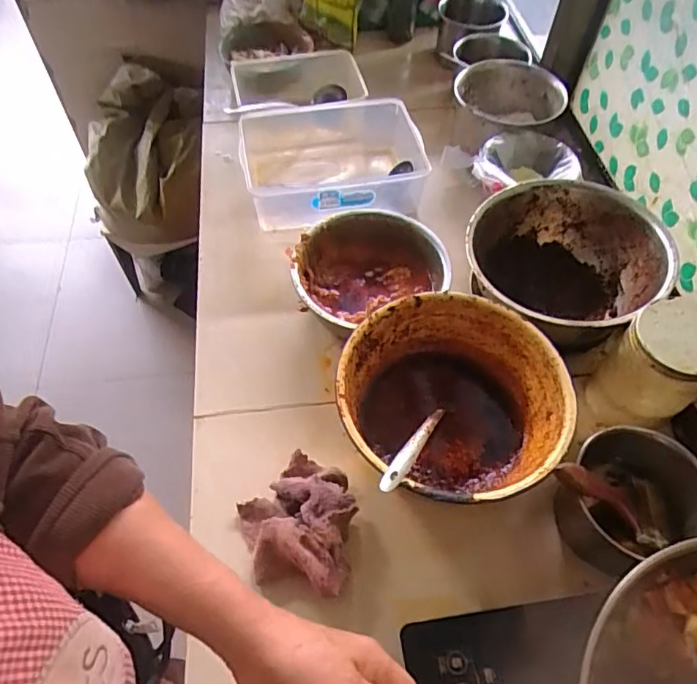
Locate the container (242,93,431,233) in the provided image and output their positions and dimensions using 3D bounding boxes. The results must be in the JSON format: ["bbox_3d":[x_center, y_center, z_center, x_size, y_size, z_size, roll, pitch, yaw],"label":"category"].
[{"bbox_3d":[-0.024,-0.285,0.910,0.288,0.116,0.233,-5,57,-5],"label":"container"}]

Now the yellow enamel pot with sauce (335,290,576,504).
[{"bbox_3d":[0.114,0.078,0.627,0.243,0.123,0.236,1,56,-1],"label":"yellow enamel pot with sauce"}]

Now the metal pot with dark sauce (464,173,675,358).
[{"bbox_3d":[0.282,-0.087,0.752,0.240,0.150,0.250,1,56,-1],"label":"metal pot with dark sauce"}]

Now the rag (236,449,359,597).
[{"bbox_3d":[-0.056,0.191,0.595,0.124,0.043,0.136,10,57,5],"label":"rag"}]

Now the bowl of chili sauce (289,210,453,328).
[{"bbox_3d":[0.022,-0.092,0.766,0.206,0.077,0.193,-24,60,-16],"label":"bowl of chili sauce"}]

